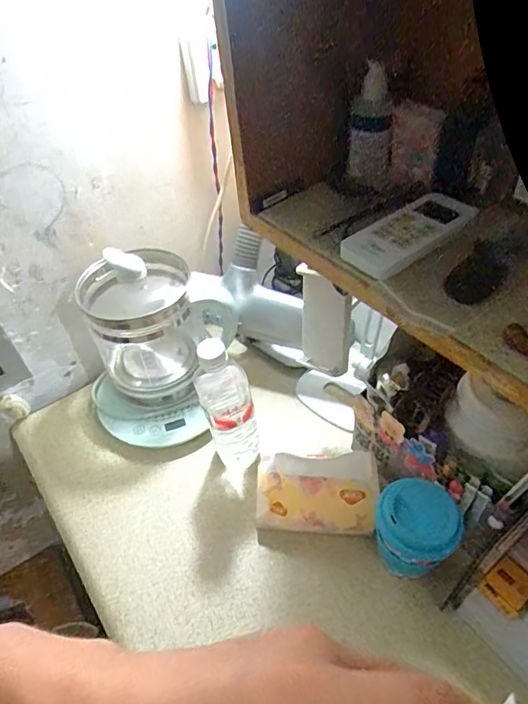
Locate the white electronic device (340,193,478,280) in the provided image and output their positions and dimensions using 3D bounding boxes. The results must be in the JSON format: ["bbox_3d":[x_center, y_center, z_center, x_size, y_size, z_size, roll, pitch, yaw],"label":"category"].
[{"bbox_3d":[0.130,-0.106,0.423,0.128,0.016,0.053,-28,50,-21],"label":"white electronic device"}]

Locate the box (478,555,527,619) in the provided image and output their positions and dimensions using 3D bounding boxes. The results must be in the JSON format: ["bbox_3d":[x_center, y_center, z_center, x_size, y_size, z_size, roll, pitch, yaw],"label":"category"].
[{"bbox_3d":[0.247,0.237,0.486,0.036,0.029,0.040,-32,52,-24],"label":"box"}]

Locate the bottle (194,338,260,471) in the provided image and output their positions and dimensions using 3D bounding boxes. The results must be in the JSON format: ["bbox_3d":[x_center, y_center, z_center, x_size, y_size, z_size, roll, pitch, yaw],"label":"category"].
[{"bbox_3d":[-0.046,0.067,0.608,0.066,0.216,0.063,-11,46,-6],"label":"bottle"}]

